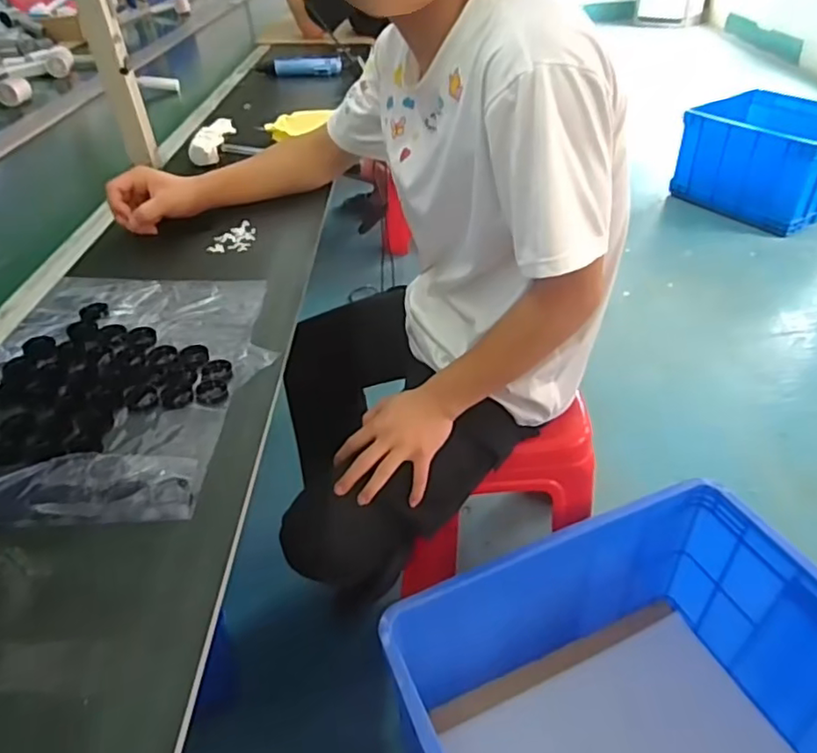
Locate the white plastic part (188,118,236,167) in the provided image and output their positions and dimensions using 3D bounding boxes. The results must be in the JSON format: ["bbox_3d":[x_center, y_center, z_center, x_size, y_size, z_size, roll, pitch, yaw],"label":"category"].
[{"bbox_3d":[-0.339,-0.414,1.061,0.044,0.039,0.124,11,59,17],"label":"white plastic part"}]

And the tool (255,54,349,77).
[{"bbox_3d":[-0.263,-0.784,1.540,0.229,0.039,0.035,-4,39,0],"label":"tool"}]

